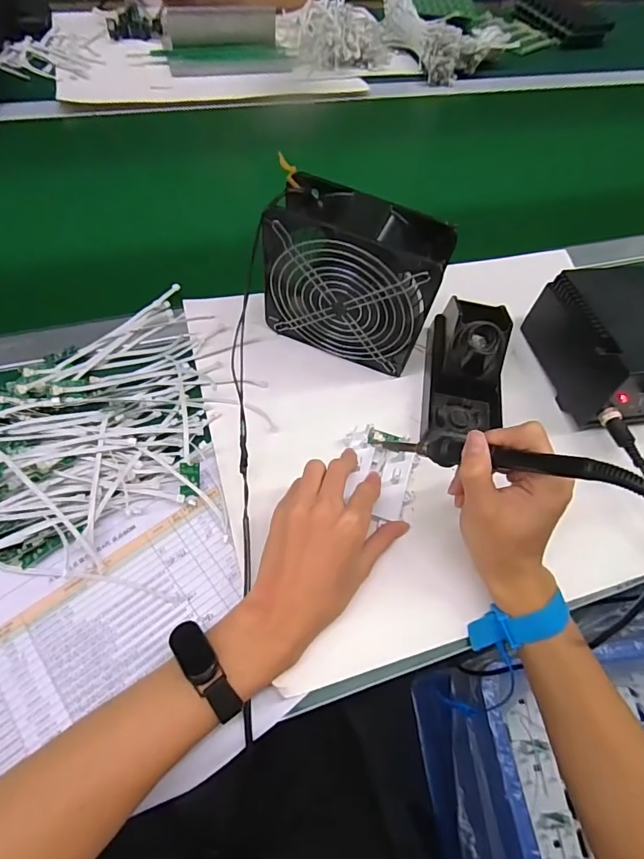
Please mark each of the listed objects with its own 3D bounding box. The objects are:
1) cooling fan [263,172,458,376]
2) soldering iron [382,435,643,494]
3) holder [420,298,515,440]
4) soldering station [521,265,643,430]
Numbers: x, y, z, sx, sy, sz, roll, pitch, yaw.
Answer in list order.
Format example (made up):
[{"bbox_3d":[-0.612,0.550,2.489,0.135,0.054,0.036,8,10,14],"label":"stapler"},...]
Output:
[{"bbox_3d":[0.025,-0.136,0.426,0.154,0.142,0.061,21,61,4],"label":"cooling fan"},{"bbox_3d":[0.115,0.018,0.316,0.194,0.019,0.017,4,43,51],"label":"soldering iron"},{"bbox_3d":[0.147,-0.062,0.445,0.078,0.068,0.157,12,60,0],"label":"holder"},{"bbox_3d":[0.304,-0.082,0.464,0.114,0.110,0.159,-7,62,-11],"label":"soldering station"}]

